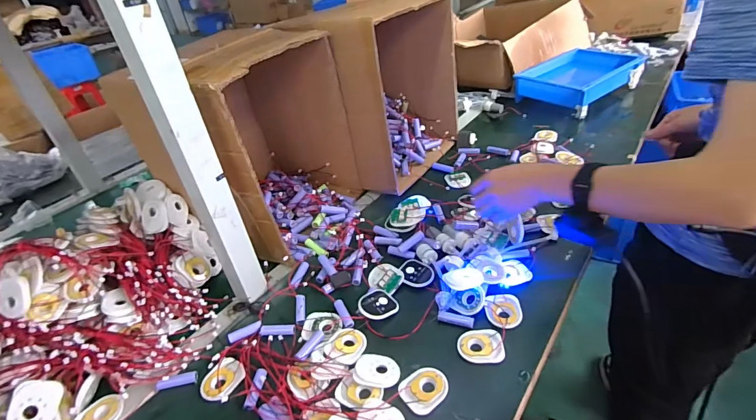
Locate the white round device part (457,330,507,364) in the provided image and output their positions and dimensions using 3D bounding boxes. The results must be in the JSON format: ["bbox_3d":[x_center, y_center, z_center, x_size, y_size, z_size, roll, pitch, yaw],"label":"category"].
[{"bbox_3d":[0.134,0.177,0.514,0.057,0.006,0.048,-2,36,8],"label":"white round device part"}]

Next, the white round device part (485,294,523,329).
[{"bbox_3d":[0.176,0.141,0.550,0.048,0.013,0.057,0,37,11],"label":"white round device part"}]

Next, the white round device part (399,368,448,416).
[{"bbox_3d":[0.056,0.215,0.474,0.055,0.008,0.049,-32,42,-30],"label":"white round device part"}]

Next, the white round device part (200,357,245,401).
[{"bbox_3d":[-0.205,0.223,0.520,0.053,0.012,0.057,11,40,24],"label":"white round device part"}]

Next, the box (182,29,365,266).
[{"bbox_3d":[-0.228,-0.129,0.730,0.258,0.327,0.280,14,41,27],"label":"box"}]

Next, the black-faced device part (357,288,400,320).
[{"bbox_3d":[-0.001,0.139,0.581,0.058,0.009,0.050,-16,40,-42],"label":"black-faced device part"}]

